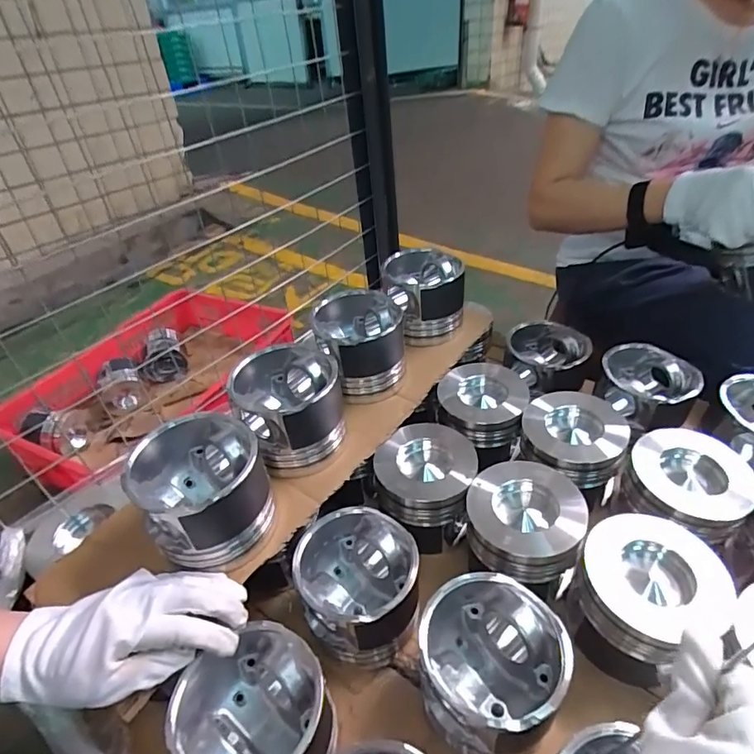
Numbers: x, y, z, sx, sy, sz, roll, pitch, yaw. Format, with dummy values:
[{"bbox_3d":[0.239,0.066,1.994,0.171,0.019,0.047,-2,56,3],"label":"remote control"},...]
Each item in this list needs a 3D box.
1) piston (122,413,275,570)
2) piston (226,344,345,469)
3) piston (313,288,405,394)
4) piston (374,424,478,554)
[{"bbox_3d":[-0.155,0.108,0.442,0.105,0.110,0.101,-3,37,2],"label":"piston"},{"bbox_3d":[-0.096,0.037,0.530,0.109,0.103,0.115,-20,40,-19],"label":"piston"},{"bbox_3d":[-0.023,-0.034,0.611,0.110,0.105,0.111,-3,37,3],"label":"piston"},{"bbox_3d":[0.054,0.123,0.554,0.112,0.088,0.122,2,38,9],"label":"piston"}]

